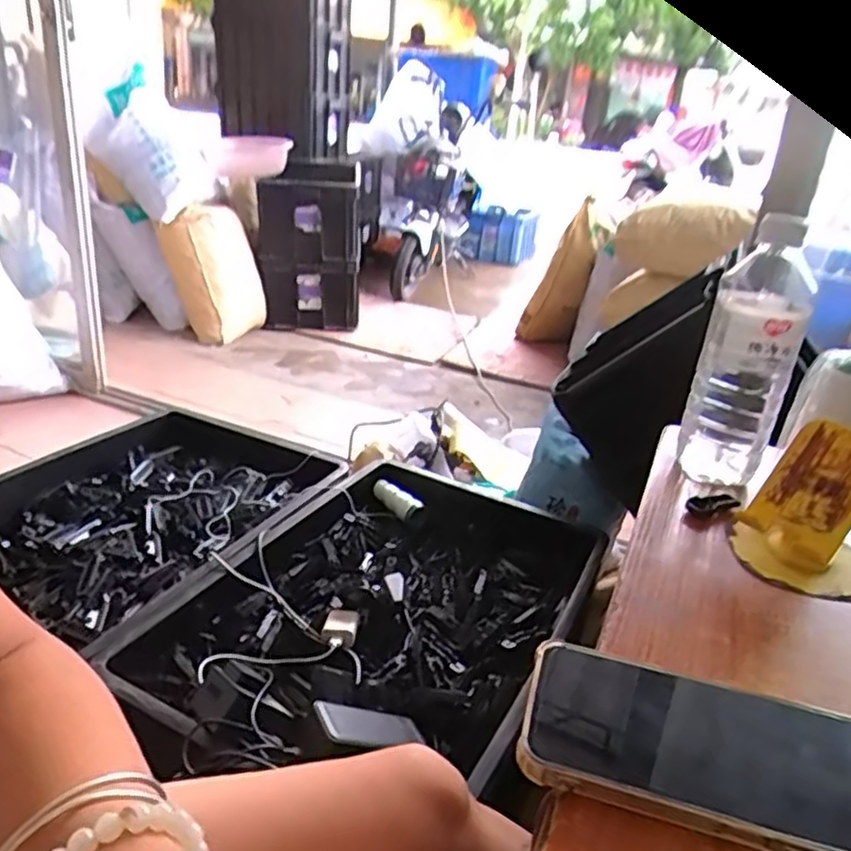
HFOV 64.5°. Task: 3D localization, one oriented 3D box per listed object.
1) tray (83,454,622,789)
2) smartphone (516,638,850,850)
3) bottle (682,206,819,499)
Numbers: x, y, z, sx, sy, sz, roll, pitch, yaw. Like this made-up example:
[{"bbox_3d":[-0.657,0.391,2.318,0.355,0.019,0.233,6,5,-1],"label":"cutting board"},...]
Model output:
[{"bbox_3d":[-0.031,0.212,0.887,0.415,0.078,0.526,16,27,22],"label":"tray"},{"bbox_3d":[0.130,0.147,0.304,0.165,0.013,0.080,13,24,14],"label":"smartphone"},{"bbox_3d":[0.258,-0.052,0.541,0.064,0.213,0.072,16,27,21],"label":"bottle"}]

